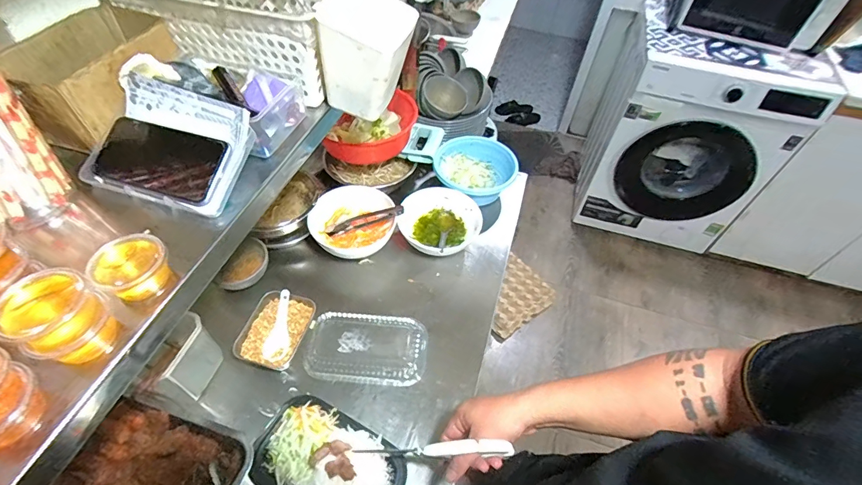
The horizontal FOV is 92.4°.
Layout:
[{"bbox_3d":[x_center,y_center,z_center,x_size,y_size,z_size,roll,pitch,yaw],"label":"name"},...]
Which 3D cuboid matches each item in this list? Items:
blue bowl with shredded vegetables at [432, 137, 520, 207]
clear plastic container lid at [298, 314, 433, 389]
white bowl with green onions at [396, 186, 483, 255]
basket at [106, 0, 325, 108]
[{"bbox_3d":[0.098,-0.169,0.983,0.175,0.070,0.189,2,52,-2],"label":"blue bowl with shredded vegetables"},{"bbox_3d":[-0.114,0.185,0.732,0.214,0.041,0.125,4,52,0],"label":"clear plastic container lid"},{"bbox_3d":[0.011,-0.040,0.894,0.179,0.066,0.168,34,57,22],"label":"white bowl with green onions"},{"bbox_3d":[-0.262,-0.301,0.557,0.284,0.099,0.143,12,52,6],"label":"basket"}]

